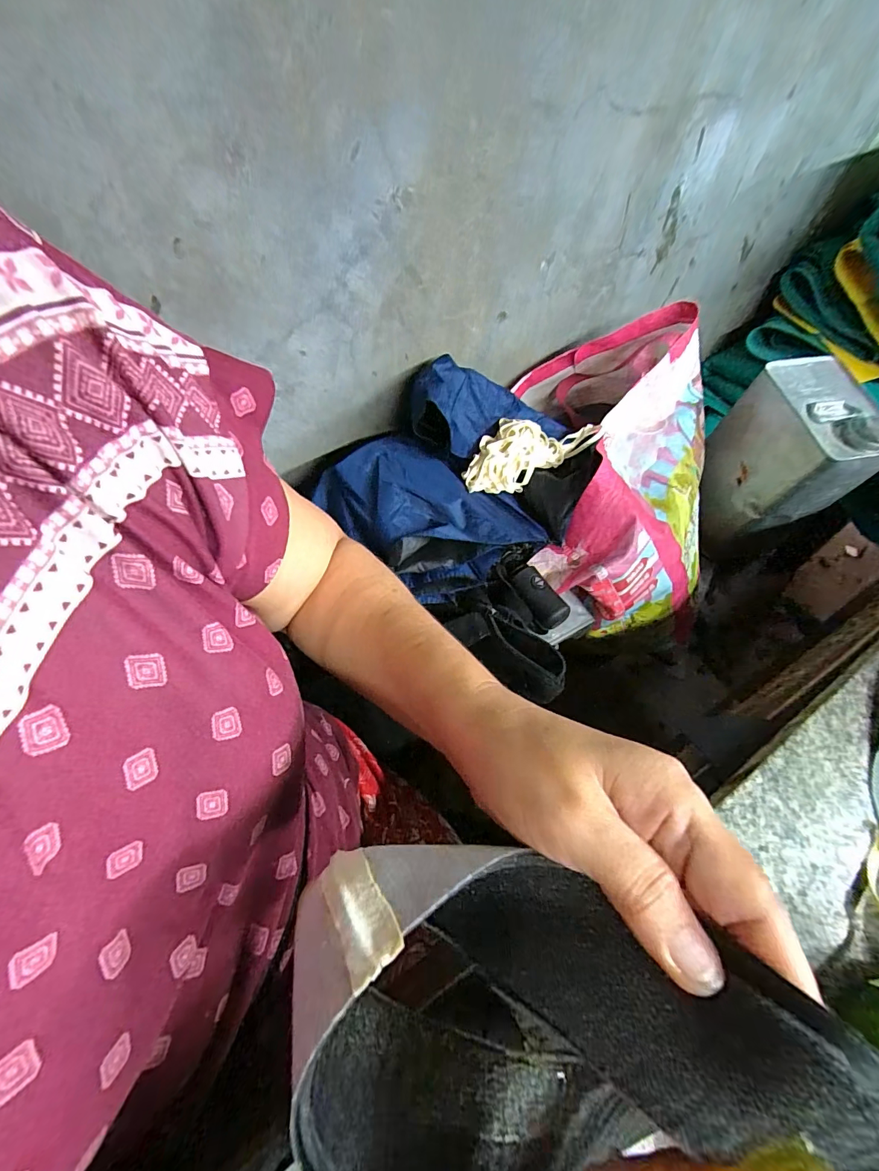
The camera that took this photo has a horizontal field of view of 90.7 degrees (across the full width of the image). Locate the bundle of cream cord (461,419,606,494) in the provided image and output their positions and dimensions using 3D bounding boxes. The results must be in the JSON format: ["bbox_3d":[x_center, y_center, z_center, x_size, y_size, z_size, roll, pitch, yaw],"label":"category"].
[{"bbox_3d":[0.096,-0.155,0.482,0.164,0.026,0.072,-32,70,-16],"label":"bundle of cream cord"}]

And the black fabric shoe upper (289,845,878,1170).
[{"bbox_3d":[0.024,0.144,0.137,0.165,0.088,0.099,9,65,2],"label":"black fabric shoe upper"}]

